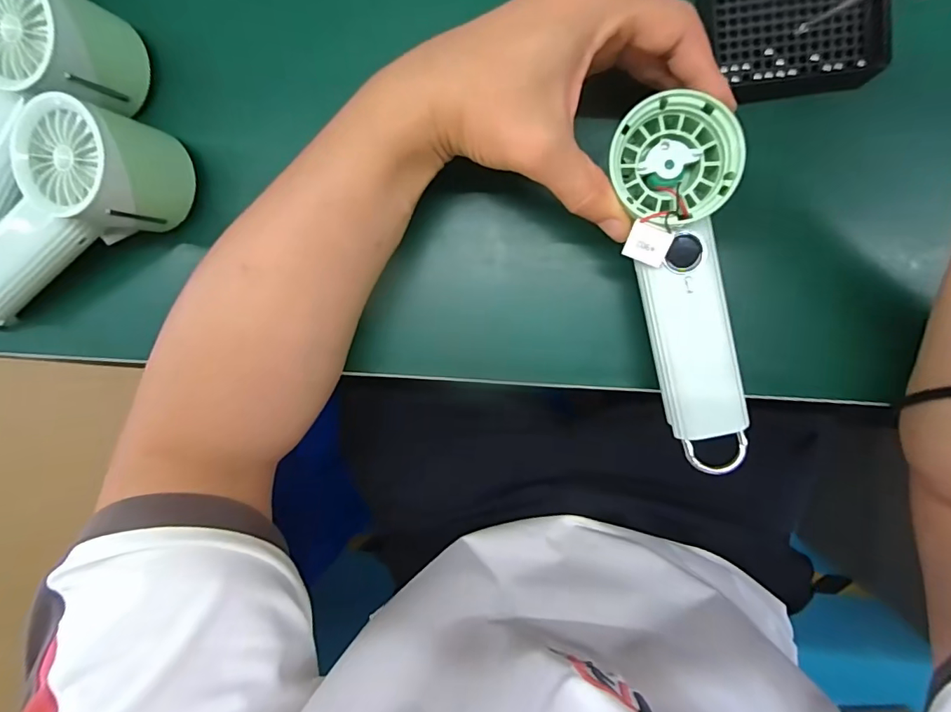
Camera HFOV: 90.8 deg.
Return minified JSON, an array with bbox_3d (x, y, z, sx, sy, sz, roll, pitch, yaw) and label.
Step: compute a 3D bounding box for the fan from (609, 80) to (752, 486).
[{"bbox_3d":[0.111,-0.033,0.245,0.055,0.024,0.188,-10,100,7],"label":"fan"}]

